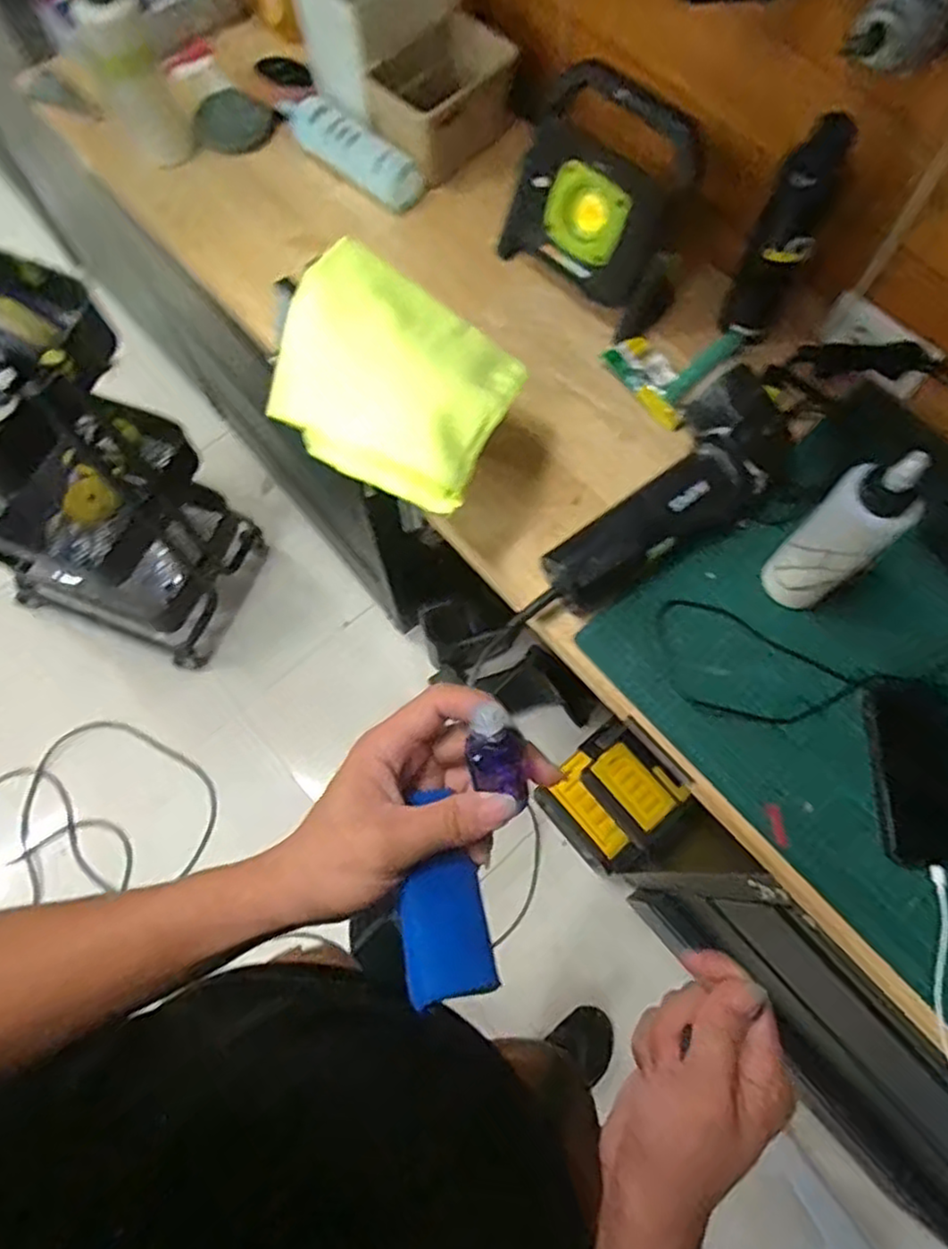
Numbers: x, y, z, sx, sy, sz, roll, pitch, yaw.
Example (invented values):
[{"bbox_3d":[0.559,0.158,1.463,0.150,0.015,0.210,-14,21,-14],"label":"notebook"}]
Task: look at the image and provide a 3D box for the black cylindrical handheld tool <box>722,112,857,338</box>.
[{"bbox_3d":[0.298,-0.370,0.675,0.059,0.203,0.057,24,72,8],"label":"black cylindrical handheld tool"}]

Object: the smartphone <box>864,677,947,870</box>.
[{"bbox_3d":[0.388,0.127,0.608,0.070,0.005,0.159,-3,73,14],"label":"smartphone"}]

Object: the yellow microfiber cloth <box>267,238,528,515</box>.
[{"bbox_3d":[-0.067,-0.209,0.599,0.199,0.089,0.172,26,72,9],"label":"yellow microfiber cloth"}]

